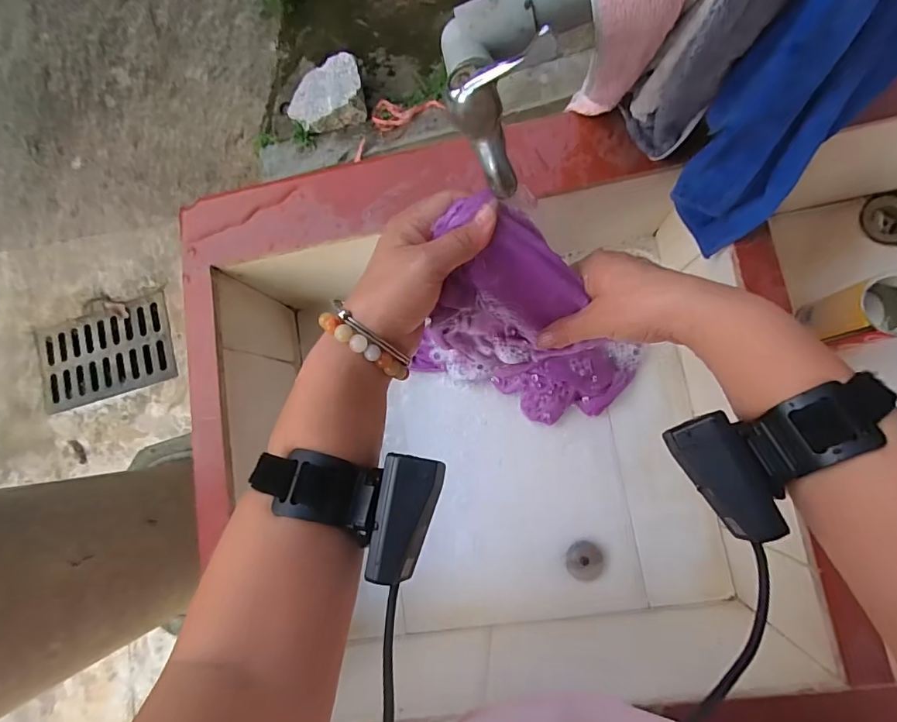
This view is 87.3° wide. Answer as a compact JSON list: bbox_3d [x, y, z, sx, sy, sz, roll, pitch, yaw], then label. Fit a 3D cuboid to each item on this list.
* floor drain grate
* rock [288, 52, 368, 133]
[{"bbox_3d":[-1.125,-0.021,1.552,0.448,0.024,0.279,-17,82,-1],"label":"floor drain grate"},{"bbox_3d":[-0.347,-0.778,1.353,0.237,0.077,0.207,1,83,8],"label":"rock"}]

